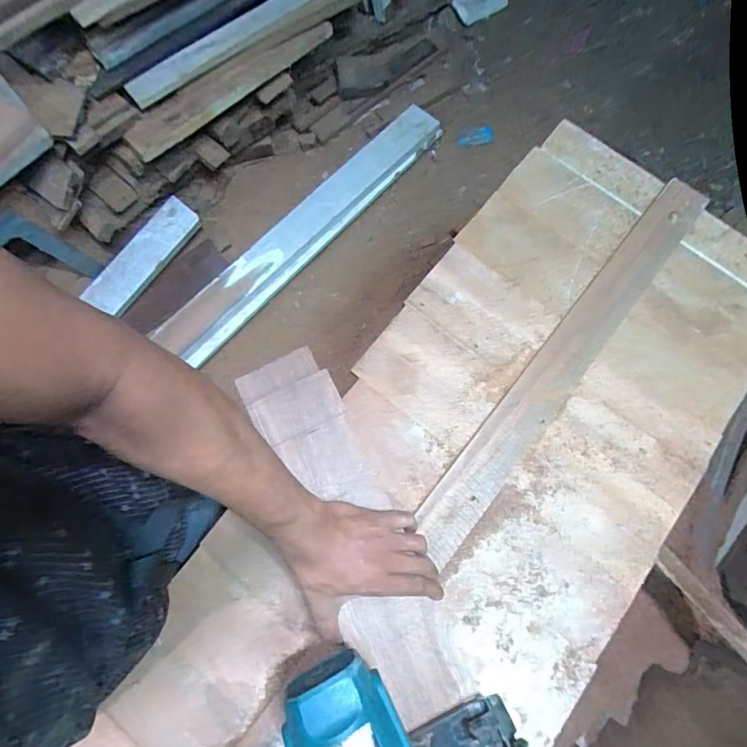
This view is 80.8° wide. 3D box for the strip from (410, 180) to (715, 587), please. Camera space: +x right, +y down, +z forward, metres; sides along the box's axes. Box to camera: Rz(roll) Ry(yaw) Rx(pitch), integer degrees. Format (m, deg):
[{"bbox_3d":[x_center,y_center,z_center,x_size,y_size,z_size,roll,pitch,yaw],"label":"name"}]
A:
[{"bbox_3d":[0.278,-0.037,0.613,0.064,0.013,0.673,39,77,9],"label":"strip"}]

